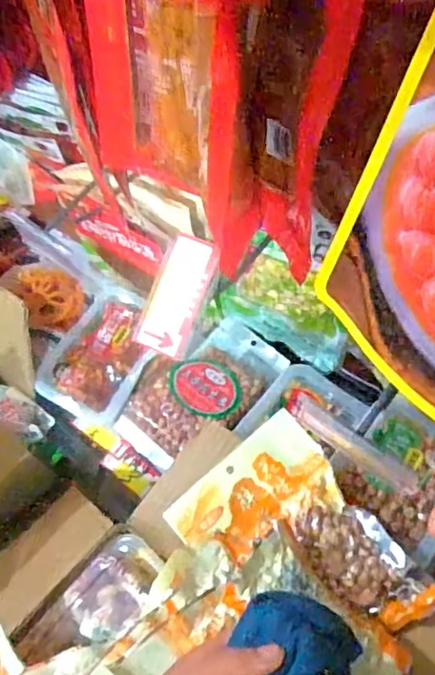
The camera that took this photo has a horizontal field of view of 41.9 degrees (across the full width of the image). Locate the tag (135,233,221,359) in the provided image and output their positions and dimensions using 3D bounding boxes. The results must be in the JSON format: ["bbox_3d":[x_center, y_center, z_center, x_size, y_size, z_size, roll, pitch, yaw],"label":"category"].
[{"bbox_3d":[-0.029,-0.031,0.419,0.040,0.009,0.086,23,94,19],"label":"tag"}]

